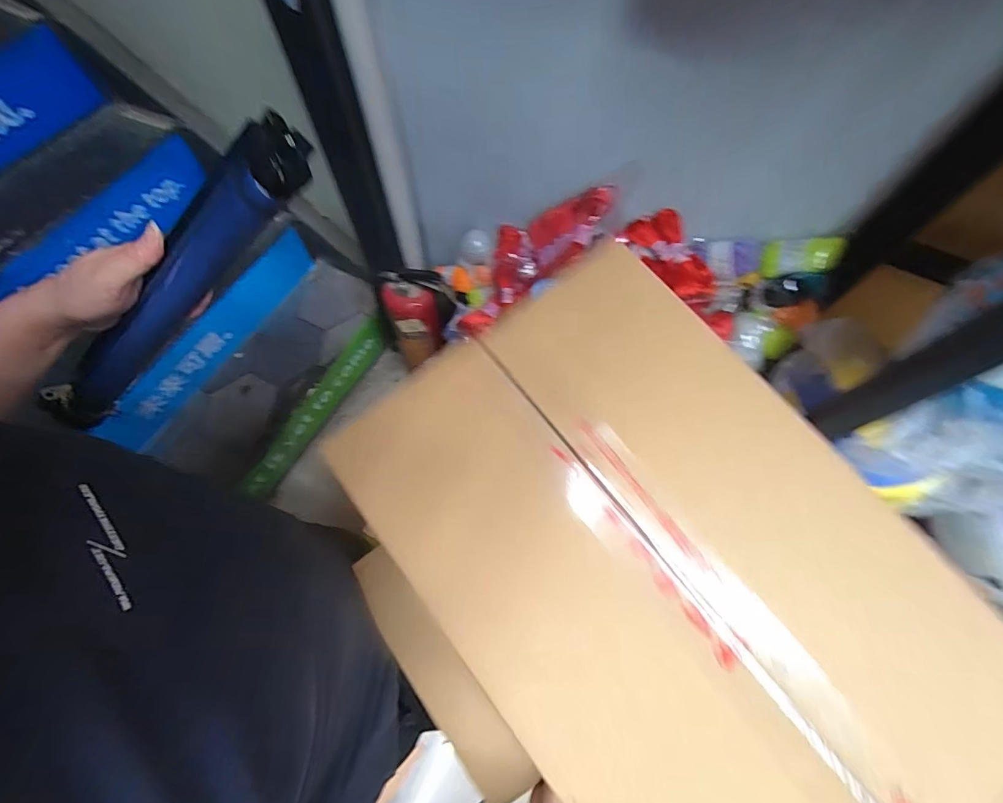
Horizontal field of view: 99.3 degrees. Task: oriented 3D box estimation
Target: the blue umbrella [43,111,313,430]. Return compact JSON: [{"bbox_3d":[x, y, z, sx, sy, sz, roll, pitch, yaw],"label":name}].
[{"bbox_3d":[-0.320,-0.073,0.388,0.470,0.043,0.051,-26,63,29],"label":"blue umbrella"}]

